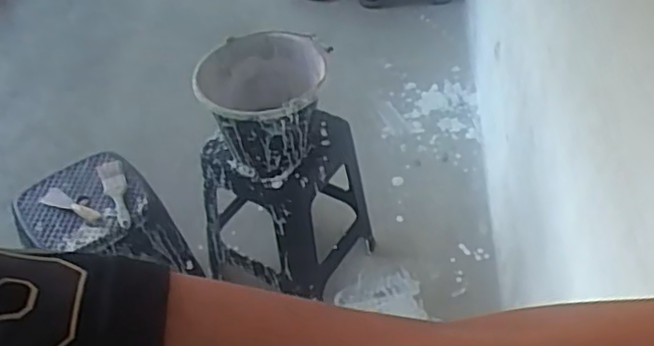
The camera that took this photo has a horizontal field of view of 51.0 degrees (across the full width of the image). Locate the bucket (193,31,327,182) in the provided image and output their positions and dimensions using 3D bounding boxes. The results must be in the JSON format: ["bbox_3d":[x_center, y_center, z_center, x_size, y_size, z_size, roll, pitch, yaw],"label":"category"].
[{"bbox_3d":[-0.142,-0.150,1.538,0.262,0.233,0.283,-3,45,3],"label":"bucket"}]

